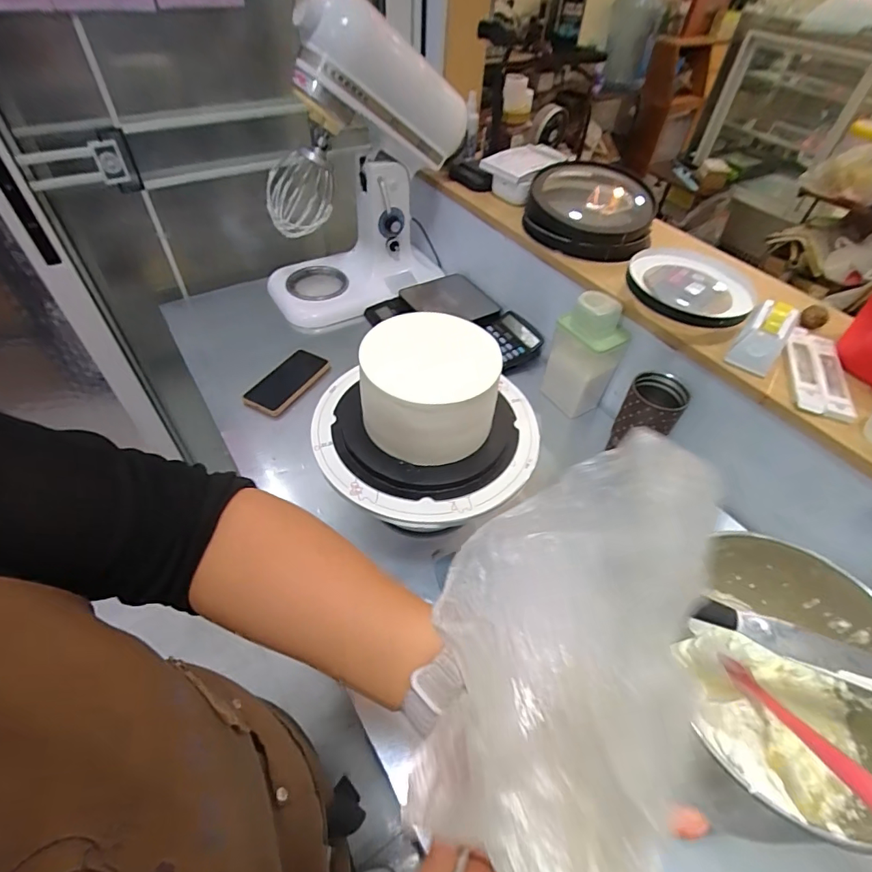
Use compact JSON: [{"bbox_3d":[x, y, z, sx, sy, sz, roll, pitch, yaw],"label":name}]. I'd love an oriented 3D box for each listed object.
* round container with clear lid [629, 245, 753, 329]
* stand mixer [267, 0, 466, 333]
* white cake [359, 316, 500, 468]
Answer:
[{"bbox_3d":[0.389,-0.232,0.709,0.176,0.033,0.182,2,49,-2],"label":"round container with clear lid"},{"bbox_3d":[-0.150,-0.521,0.920,0.260,0.483,0.411,32,54,22],"label":"stand mixer"},{"bbox_3d":[-0.007,-0.057,0.557,0.150,0.097,0.154,2,49,-2],"label":"white cake"}]

